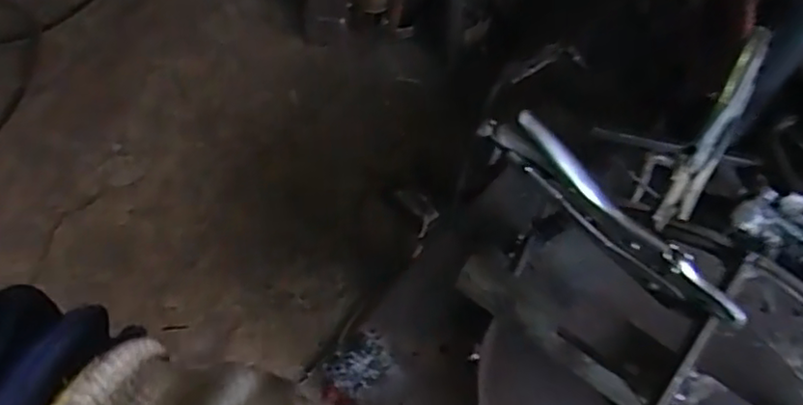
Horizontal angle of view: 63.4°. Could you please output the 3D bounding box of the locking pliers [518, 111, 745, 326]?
[{"bbox_3d":[0.123,0.013,0.371,0.163,0.039,0.009,42,66,-3],"label":"locking pliers"}]

